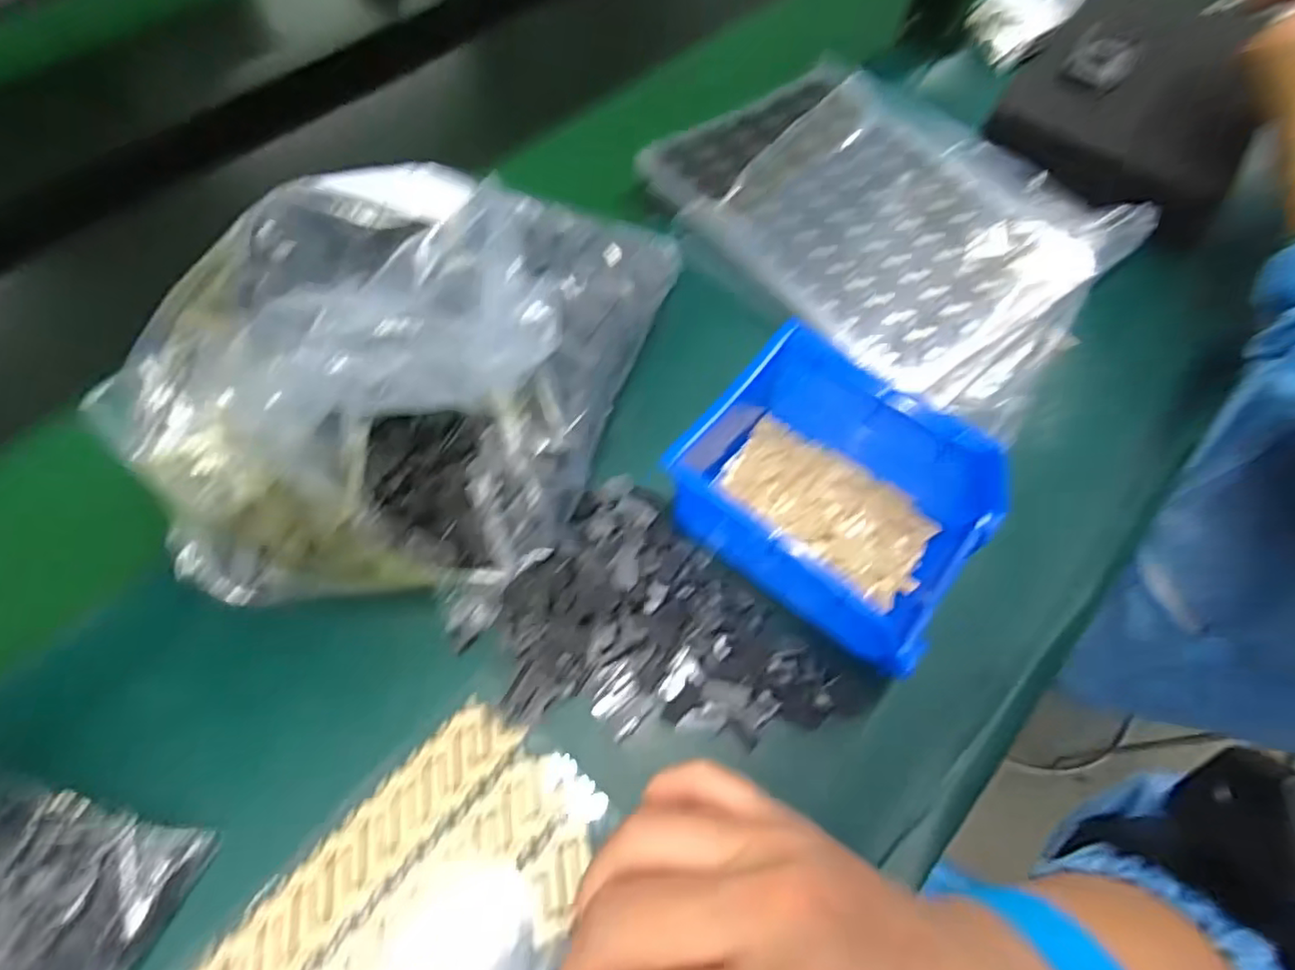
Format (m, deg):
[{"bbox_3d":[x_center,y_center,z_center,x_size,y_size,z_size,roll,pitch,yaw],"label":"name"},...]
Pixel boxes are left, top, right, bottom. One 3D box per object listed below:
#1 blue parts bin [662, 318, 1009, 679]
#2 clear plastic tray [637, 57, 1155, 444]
[{"bbox_3d":[0.095,0.000,0.313,0.143,0.061,0.120,36,69,16],"label":"blue parts bin"},{"bbox_3d":[0.162,-0.185,0.428,0.220,0.016,0.291,-39,72,-17],"label":"clear plastic tray"}]

